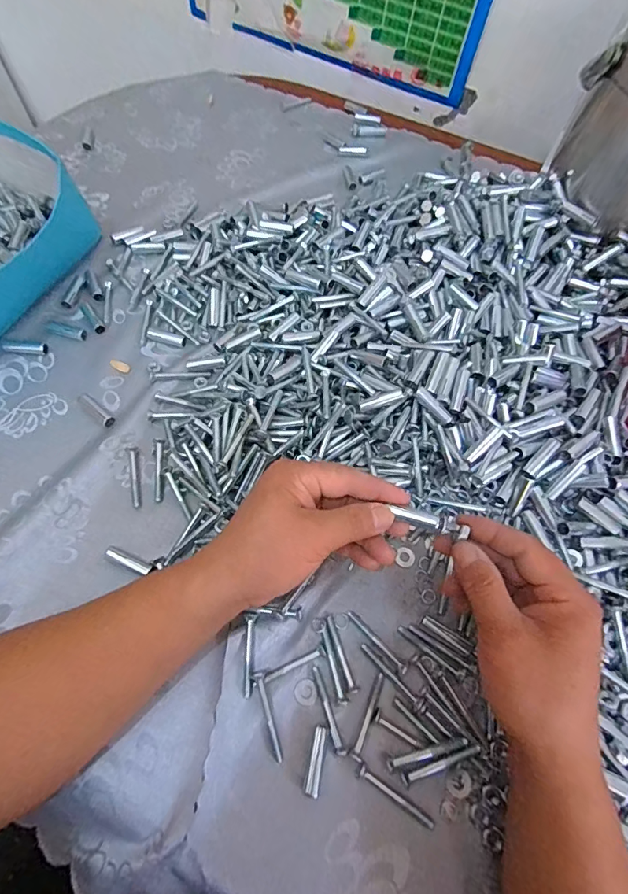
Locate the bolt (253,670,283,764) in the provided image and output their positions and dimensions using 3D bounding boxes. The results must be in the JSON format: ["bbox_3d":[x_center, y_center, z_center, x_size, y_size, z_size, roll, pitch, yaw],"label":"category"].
[{"bbox_3d":[-0.031,0.185,0.304,0.008,0.009,0.057,-13,64,-10],"label":"bolt"}]

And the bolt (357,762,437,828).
[{"bbox_3d":[0.053,0.228,0.287,0.056,0.007,0.008,32,65,13],"label":"bolt"}]

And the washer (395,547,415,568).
[{"bbox_3d":[0.076,0.091,0.366,0.015,0.004,0.016,1,62,-2],"label":"washer"}]

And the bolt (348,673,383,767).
[{"bbox_3d":[0.038,0.187,0.308,0.009,0.007,0.056,23,64,9],"label":"bolt"}]

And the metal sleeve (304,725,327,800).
[{"bbox_3d":[0.002,0.209,0.295,0.009,0.007,0.038,12,62,4],"label":"metal sleeve"}]

